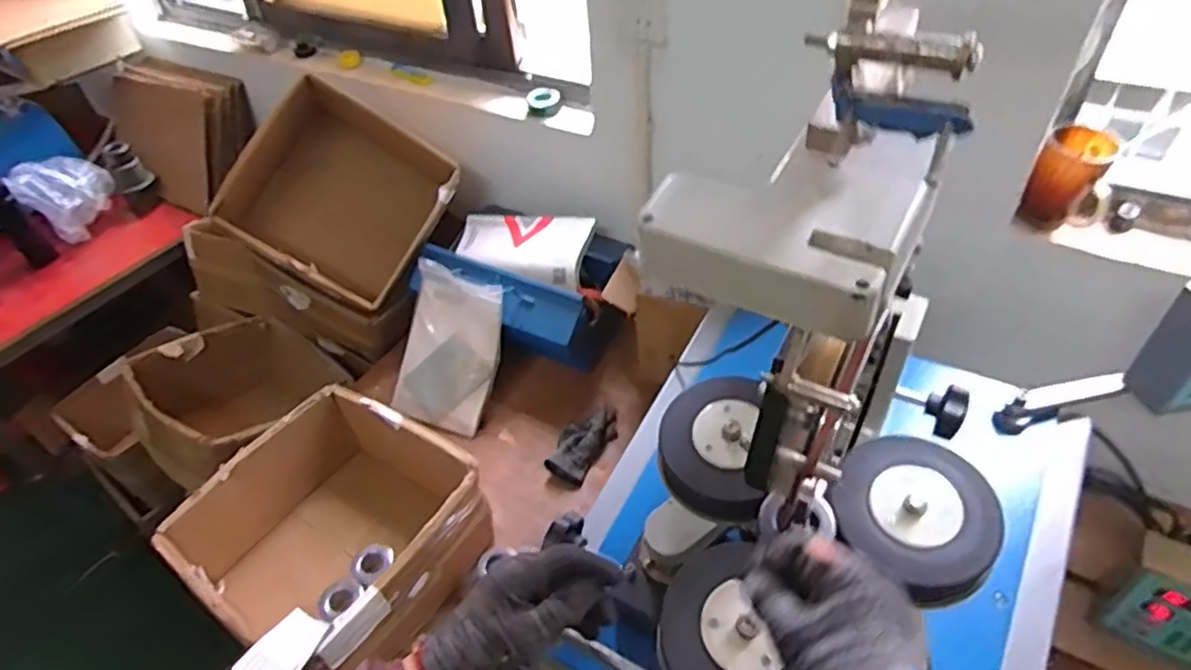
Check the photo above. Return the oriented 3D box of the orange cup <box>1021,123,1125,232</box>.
[{"bbox_3d":[0.615,-0.197,0.875,0.088,0.114,0.080,-3,45,3],"label":"orange cup"}]

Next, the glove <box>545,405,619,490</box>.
[{"bbox_3d":[-0.022,0.177,1.158,0.079,0.043,0.153,21,50,24],"label":"glove"}]

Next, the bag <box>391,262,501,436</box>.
[{"bbox_3d":[-0.266,0.026,1.217,0.189,0.278,0.035,16,12,20],"label":"bag"}]

